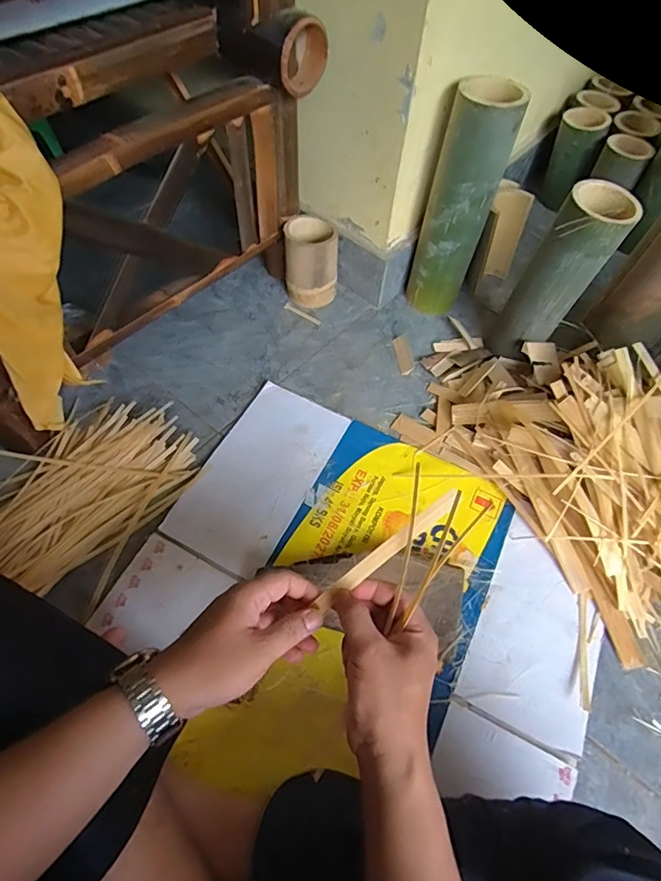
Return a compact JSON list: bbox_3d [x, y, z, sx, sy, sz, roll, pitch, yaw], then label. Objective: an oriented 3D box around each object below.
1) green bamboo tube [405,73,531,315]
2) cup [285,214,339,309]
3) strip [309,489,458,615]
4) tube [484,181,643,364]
[{"bbox_3d":[0.190,-0.349,0.751,0.096,0.325,0.085,17,59,7],"label":"green bamboo tube"},{"bbox_3d":[-0.032,-0.296,0.824,0.085,0.121,0.088,2,58,-2],"label":"cup"},{"bbox_3d":[0.049,0.093,0.417,0.148,0.007,0.015,-40,65,5],"label":"strip"},{"bbox_3d":[0.313,-0.221,0.687,0.093,0.244,0.081,27,61,13],"label":"tube"}]

